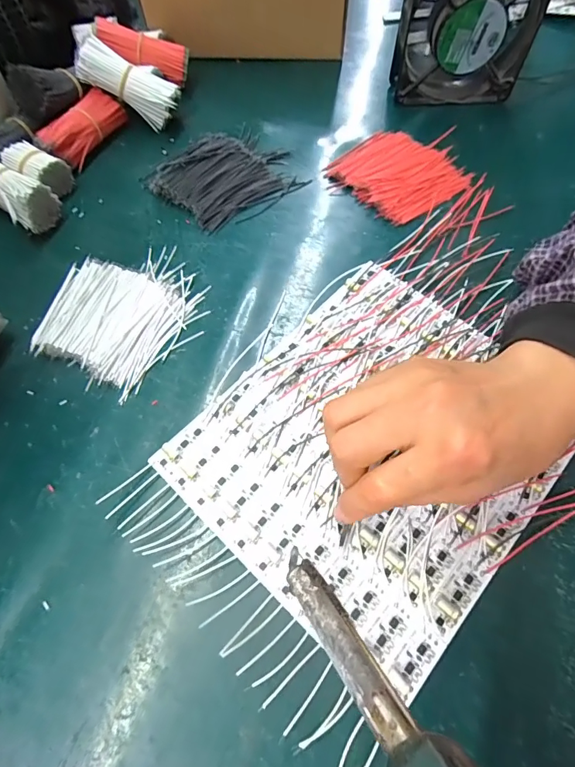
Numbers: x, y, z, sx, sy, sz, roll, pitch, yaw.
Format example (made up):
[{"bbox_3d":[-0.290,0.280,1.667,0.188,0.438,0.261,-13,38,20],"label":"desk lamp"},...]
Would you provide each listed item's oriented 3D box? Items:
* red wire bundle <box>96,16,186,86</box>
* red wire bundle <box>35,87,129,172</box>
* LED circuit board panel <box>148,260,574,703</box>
[{"bbox_3d":[-0.145,-0.338,0.428,0.087,0.022,0.026,11,60,-22],"label":"red wire bundle"},{"bbox_3d":[-0.193,-0.241,0.405,0.028,0.035,0.090,29,66,14],"label":"red wire bundle"},{"bbox_3d":[0.058,0.032,0.279,0.195,0.009,0.226,39,69,18],"label":"LED circuit board panel"}]

